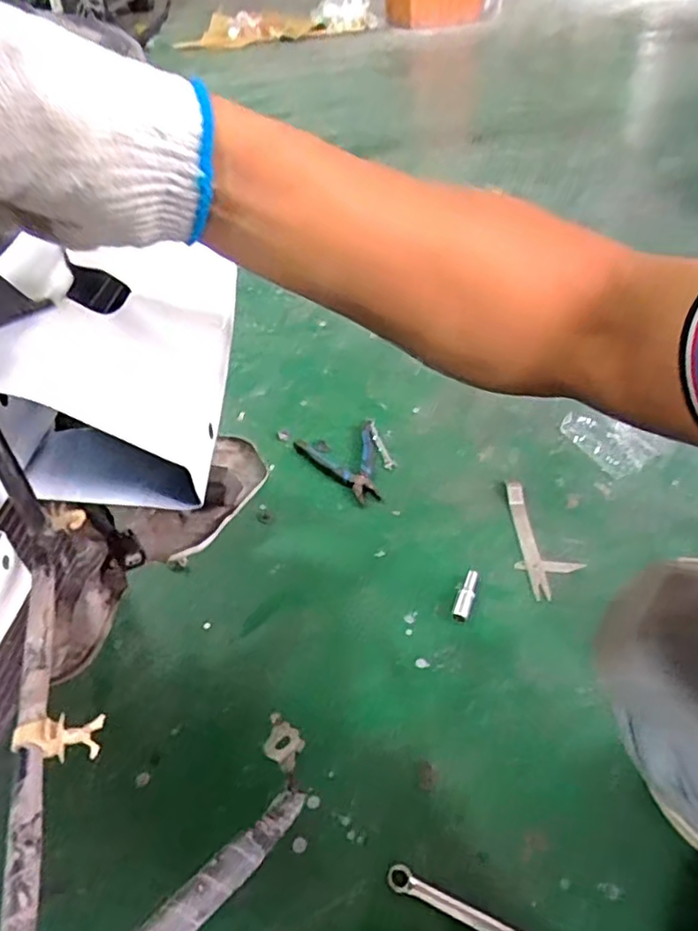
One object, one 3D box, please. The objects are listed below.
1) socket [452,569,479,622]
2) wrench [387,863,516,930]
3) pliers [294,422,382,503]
[{"bbox_3d":[0.158,0.173,0.849,0.020,0.023,0.084,13,43,18],"label":"socket"},{"bbox_3d":[0.119,0.412,0.574,0.177,0.005,0.028,14,44,20],"label":"wrench"},{"bbox_3d":[0.003,-0.008,1.080,0.136,0.027,0.184,-16,42,-14],"label":"pliers"}]

